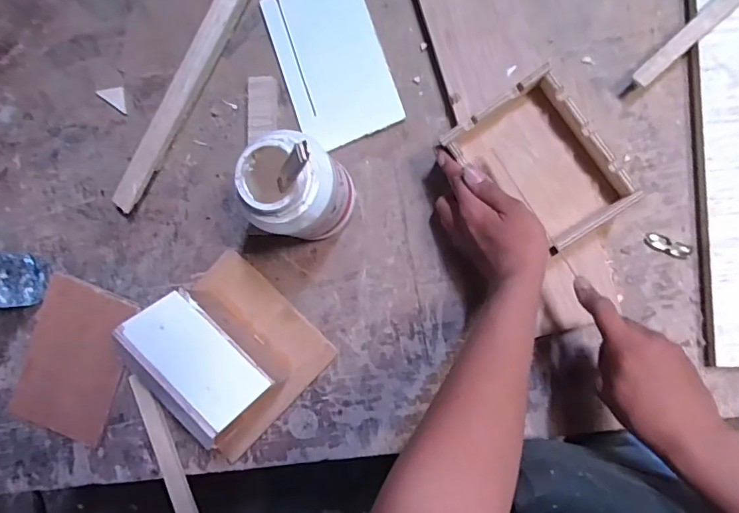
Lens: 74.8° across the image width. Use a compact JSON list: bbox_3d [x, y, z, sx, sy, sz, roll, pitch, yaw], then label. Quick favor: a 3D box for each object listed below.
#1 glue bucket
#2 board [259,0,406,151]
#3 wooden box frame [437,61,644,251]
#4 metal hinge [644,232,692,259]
[{"bbox_3d":[-0.065,-0.065,0.492,0.074,0.171,0.091,15,91,11],"label":"glue bucket"},{"bbox_3d":[-0.038,-0.236,0.568,0.133,0.007,0.200,-18,86,8],"label":"board"},{"bbox_3d":[0.171,-0.091,0.491,0.118,0.034,0.158,-34,84,7],"label":"wooden box frame"},{"bbox_3d":[0.315,-0.012,0.512,0.046,0.005,0.017,26,93,9],"label":"metal hinge"}]

